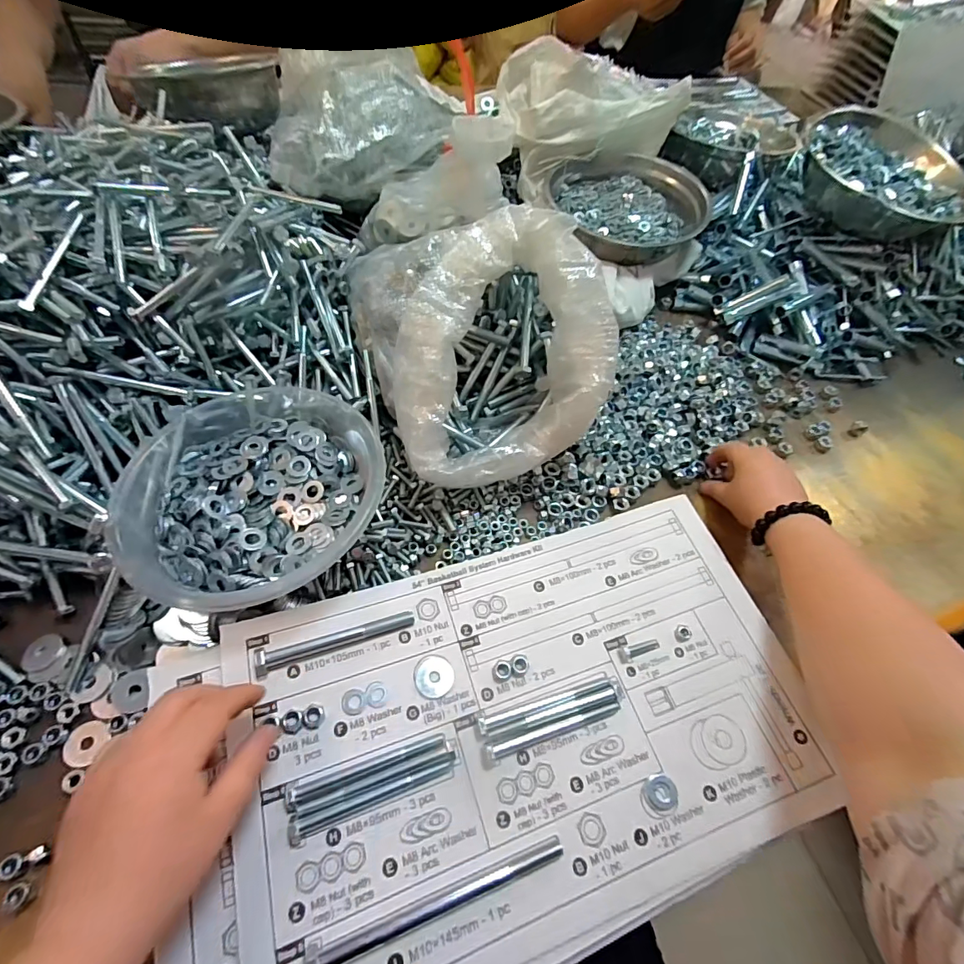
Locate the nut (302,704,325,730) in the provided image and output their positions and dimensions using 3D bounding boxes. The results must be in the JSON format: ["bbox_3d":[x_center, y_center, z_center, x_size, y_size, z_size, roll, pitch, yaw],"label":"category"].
[{"bbox_3d":[-0.112,0.157,0.313,0.012,0.008,0.015,3,57,-5],"label":"nut"}]

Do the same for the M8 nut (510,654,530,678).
[{"bbox_3d":[0.028,0.135,0.346,0.014,0.006,0.015,3,57,-5],"label":"M8 nut"}]

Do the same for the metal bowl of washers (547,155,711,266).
[{"bbox_3d":[0.200,-0.377,0.637,0.198,0.054,0.173,3,57,-5],"label":"metal bowl of washers"}]

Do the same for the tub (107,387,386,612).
[{"bbox_3d":[-0.183,0.000,0.375,0.198,0.050,0.190,3,57,-5],"label":"tub"}]

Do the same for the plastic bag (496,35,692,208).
[{"bbox_3d":[0.142,-0.530,0.668,0.236,0.129,0.186,-25,65,-20],"label":"plastic bag"}]

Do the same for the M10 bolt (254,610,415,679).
[{"bbox_3d":[-0.104,0.112,0.337,0.110,0.023,0.016,-14,61,-15],"label":"M10 bolt"}]

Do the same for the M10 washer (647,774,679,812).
[{"bbox_3d":[0.120,0.206,0.311,0.021,0.004,0.020,3,57,-5],"label":"M10 washer"}]

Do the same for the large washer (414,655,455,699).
[{"bbox_3d":[-0.034,0.140,0.338,0.028,0.004,0.028,3,57,-5],"label":"large washer"}]

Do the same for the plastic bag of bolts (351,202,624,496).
[{"bbox_3d":[-0.003,-0.120,0.428,0.184,0.168,0.219,-18,62,-16],"label":"plastic bag of bolts"}]

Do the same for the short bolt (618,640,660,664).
[{"bbox_3d":[0.120,0.128,0.356,0.034,0.007,0.011,-12,60,-14],"label":"short bolt"}]

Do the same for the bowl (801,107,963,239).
[{"bbox_3d":[0.520,-0.389,0.618,0.195,0.083,0.195,3,57,-5],"label":"bowl"}]

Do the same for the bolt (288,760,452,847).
[{"bbox_3d":[-0.067,0.198,0.292,0.099,0.012,0.011,-14,61,-15],"label":"bolt"}]

